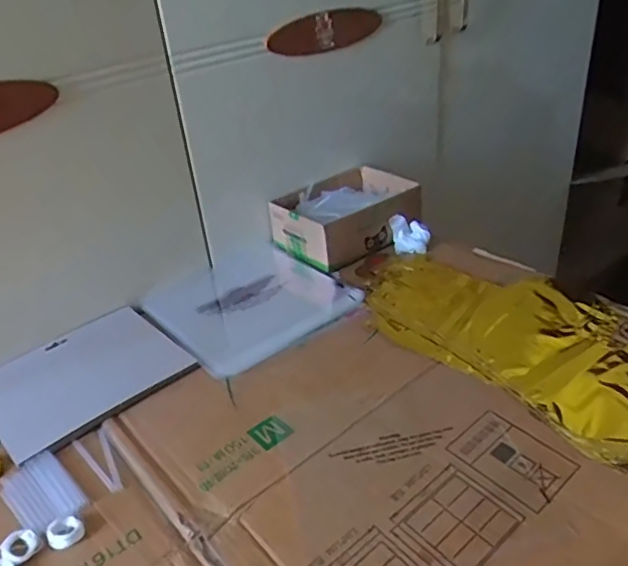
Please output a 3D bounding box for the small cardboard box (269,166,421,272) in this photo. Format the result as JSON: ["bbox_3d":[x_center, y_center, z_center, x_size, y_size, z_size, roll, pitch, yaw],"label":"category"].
[{"bbox_3d":[0.048,-0.098,0.844,0.190,0.064,0.141,-26,37,-30],"label":"small cardboard box"}]

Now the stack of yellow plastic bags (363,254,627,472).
[{"bbox_3d":[0.251,0.067,0.635,0.241,0.037,0.449,-30,40,-33],"label":"stack of yellow plastic bags"}]

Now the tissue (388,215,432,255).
[{"bbox_3d":[0.132,-0.069,0.808,0.055,0.035,0.045,0,33,9],"label":"tissue"}]

